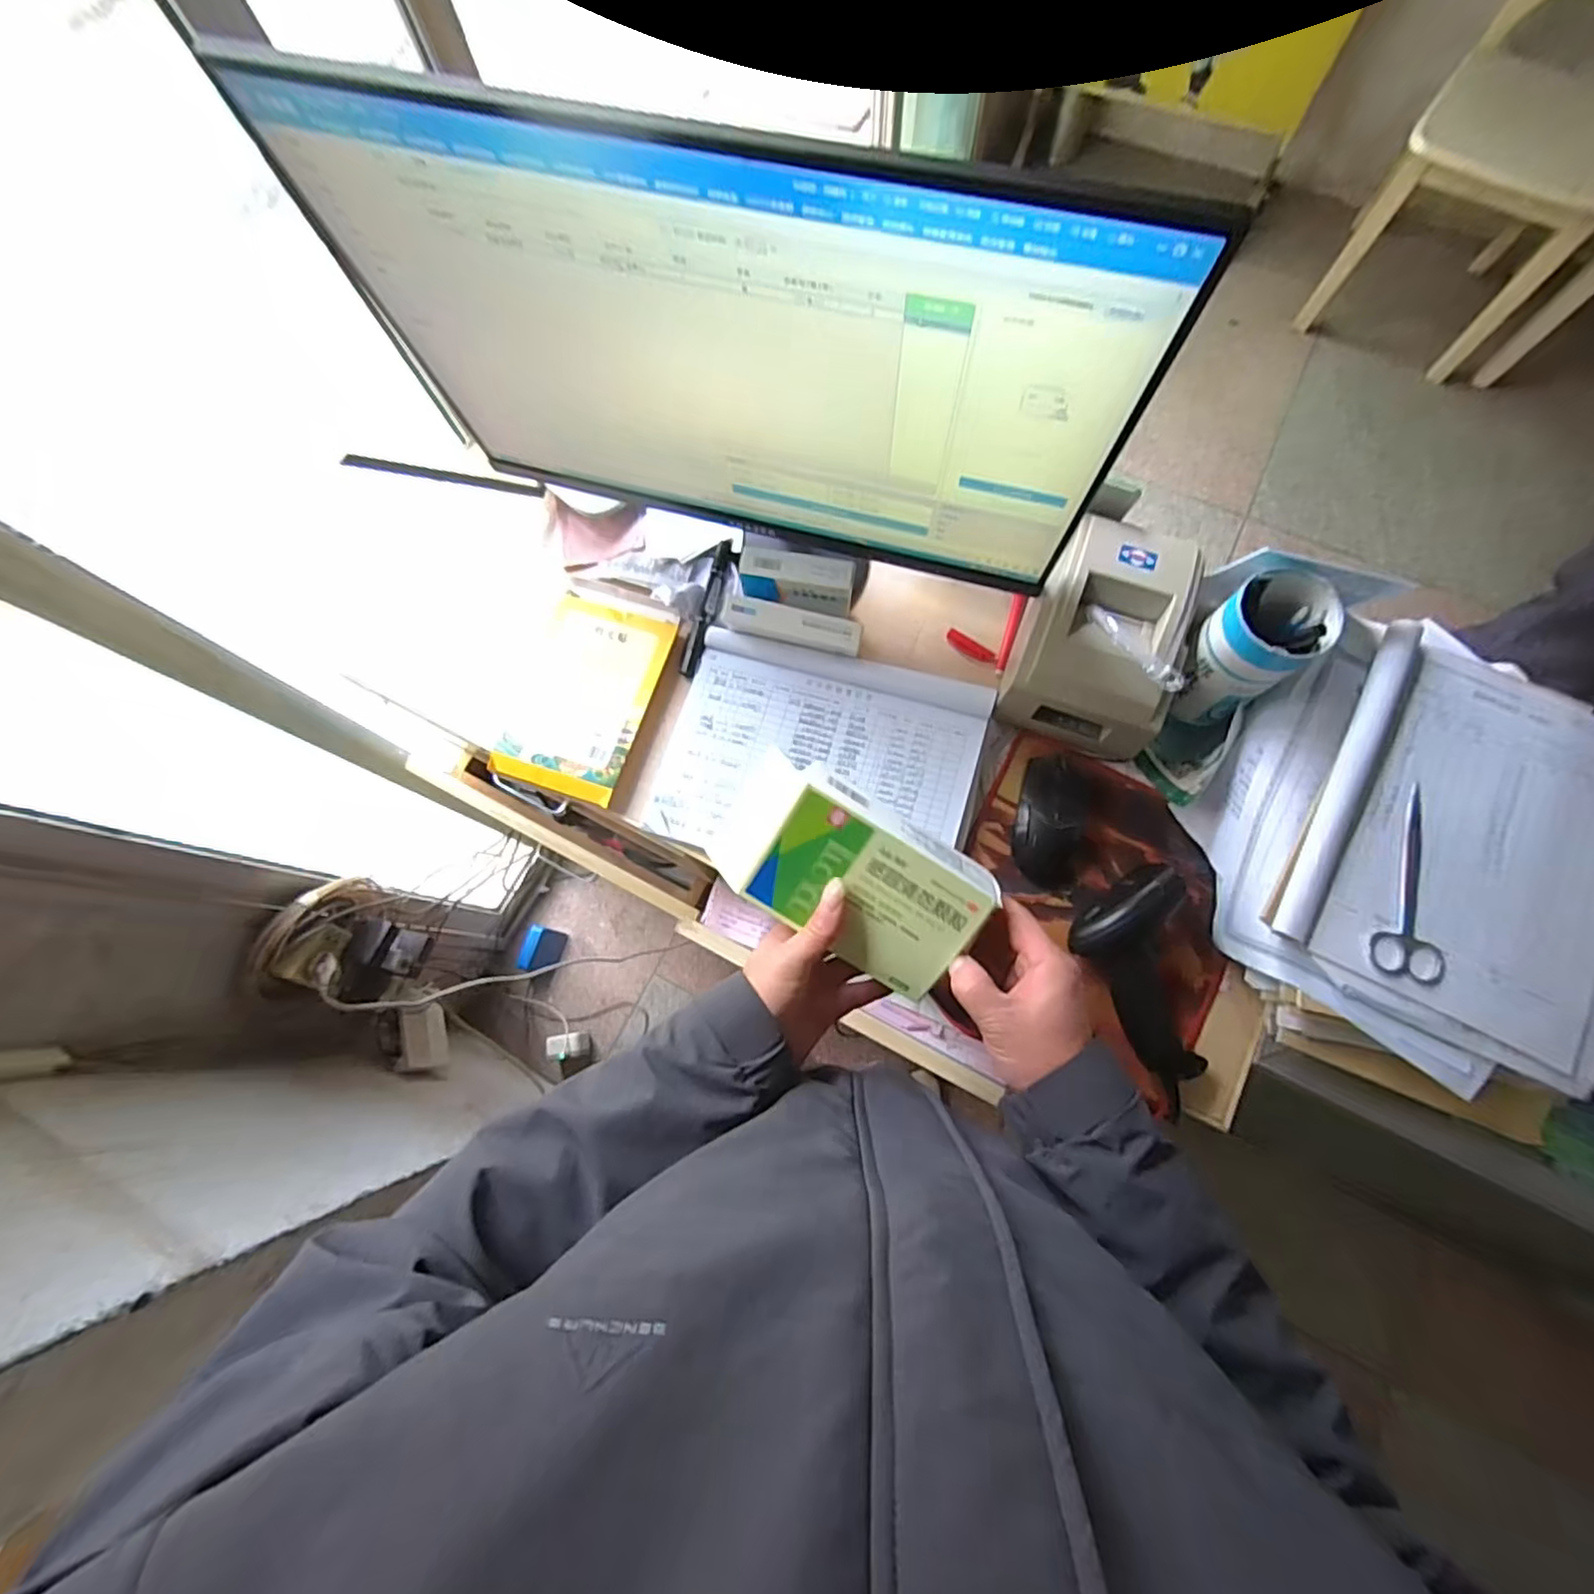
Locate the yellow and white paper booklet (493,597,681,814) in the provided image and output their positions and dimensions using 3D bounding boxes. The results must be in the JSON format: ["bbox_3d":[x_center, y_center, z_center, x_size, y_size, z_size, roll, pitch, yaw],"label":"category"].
[{"bbox_3d":[-0.216,-0.104,0.663,0.143,0.010,0.199,17,76,7],"label":"yellow and white paper booklet"}]

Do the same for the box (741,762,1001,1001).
[{"bbox_3d":[0.047,0.058,0.439,0.138,0.031,0.095,34,107,-1],"label":"box"}]

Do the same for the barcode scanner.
[{"bbox_3d":[0.288,0.164,0.574,0.085,0.081,0.206,-12,91,-1],"label":"barcode scanner"}]

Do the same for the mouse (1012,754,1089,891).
[{"bbox_3d":[0.233,0.019,0.609,0.067,0.035,0.120,9,75,5],"label":"mouse"}]

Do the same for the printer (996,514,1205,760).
[{"bbox_3d":[0.269,-0.144,0.600,0.134,0.101,0.178,19,76,7],"label":"printer"}]

